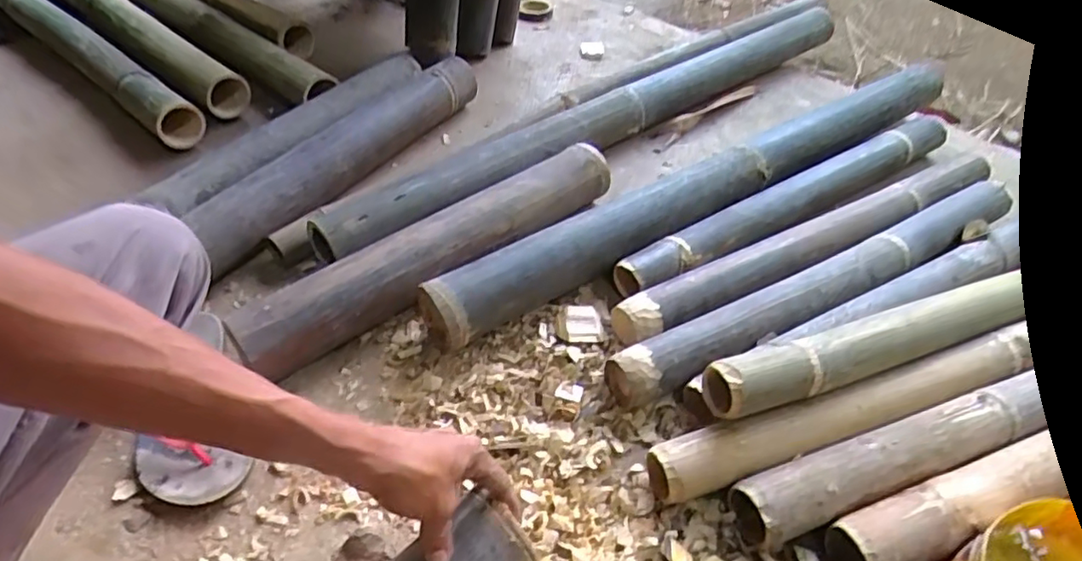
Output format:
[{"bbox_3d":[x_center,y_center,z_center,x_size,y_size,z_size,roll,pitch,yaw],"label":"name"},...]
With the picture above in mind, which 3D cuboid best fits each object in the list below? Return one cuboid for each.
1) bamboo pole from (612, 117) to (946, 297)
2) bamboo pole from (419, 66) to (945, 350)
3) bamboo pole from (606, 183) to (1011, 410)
[{"bbox_3d":[0.353,-0.114,0.826,0.598,0.052,0.062,-24,52,-21],"label":"bamboo pole"},{"bbox_3d":[0.227,-0.127,0.815,0.815,0.085,0.078,-25,52,-22],"label":"bamboo pole"},{"bbox_3d":[0.341,0.005,0.727,0.595,0.057,0.068,-21,51,-19],"label":"bamboo pole"}]

